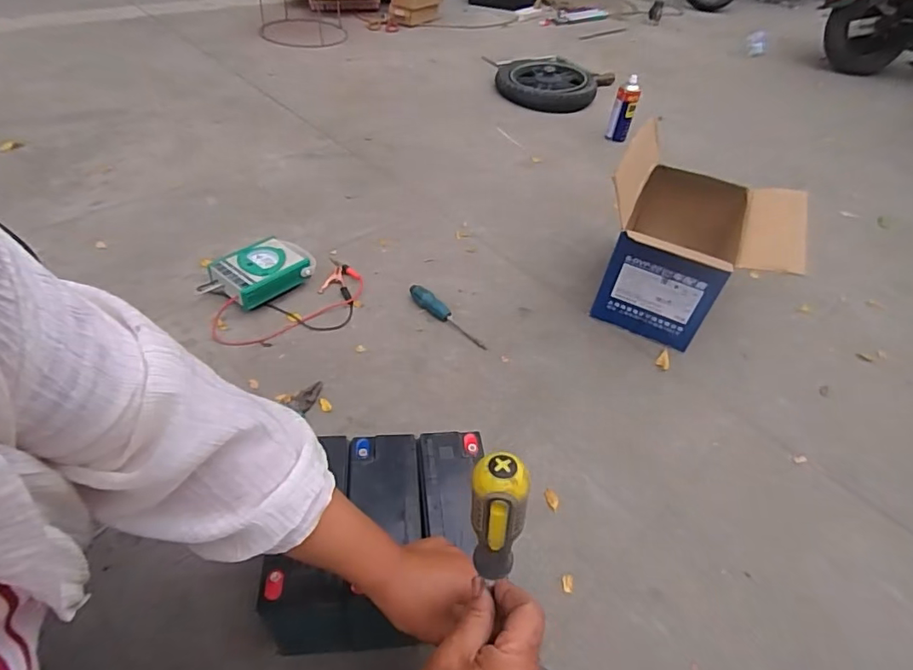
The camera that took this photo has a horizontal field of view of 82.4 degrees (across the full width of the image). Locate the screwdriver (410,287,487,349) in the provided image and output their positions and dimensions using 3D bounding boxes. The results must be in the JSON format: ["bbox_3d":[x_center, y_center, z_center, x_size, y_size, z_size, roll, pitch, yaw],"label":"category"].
[{"bbox_3d":[-0.020,-0.036,0.970,0.190,0.028,0.026,36,51,26],"label":"screwdriver"}]

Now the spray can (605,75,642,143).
[{"bbox_3d":[0.500,-0.670,1.557,0.056,0.173,0.054,4,45,-4],"label":"spray can"}]

